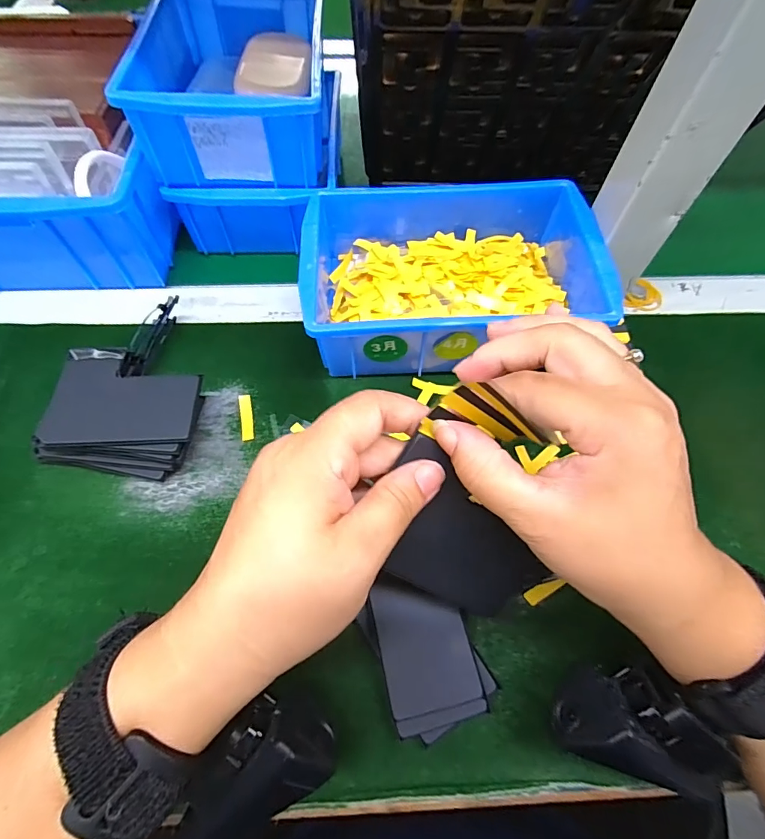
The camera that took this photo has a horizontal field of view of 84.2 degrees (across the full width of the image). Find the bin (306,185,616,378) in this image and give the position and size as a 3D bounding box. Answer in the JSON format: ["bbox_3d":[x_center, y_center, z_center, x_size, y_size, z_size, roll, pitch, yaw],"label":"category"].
[{"bbox_3d":[0.047,-0.101,0.309,0.200,0.066,0.130,-2,62,-2],"label":"bin"}]

